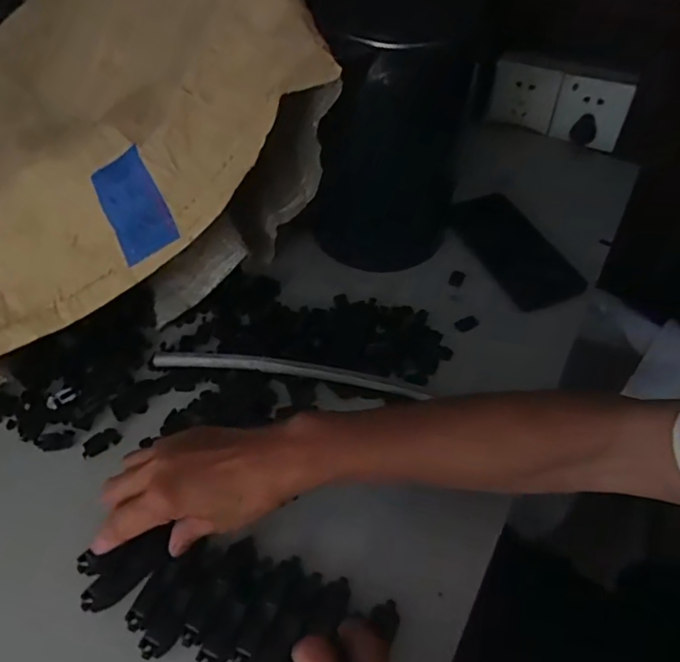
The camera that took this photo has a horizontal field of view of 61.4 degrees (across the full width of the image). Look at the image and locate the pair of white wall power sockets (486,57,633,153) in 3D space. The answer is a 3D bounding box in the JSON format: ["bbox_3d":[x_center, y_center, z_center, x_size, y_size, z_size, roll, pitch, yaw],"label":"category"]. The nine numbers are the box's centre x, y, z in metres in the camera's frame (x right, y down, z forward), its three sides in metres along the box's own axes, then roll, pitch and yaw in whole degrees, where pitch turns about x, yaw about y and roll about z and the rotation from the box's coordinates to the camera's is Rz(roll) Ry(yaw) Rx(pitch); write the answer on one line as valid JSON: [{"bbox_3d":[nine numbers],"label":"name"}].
[{"bbox_3d":[0.275,-0.287,0.729,0.164,0.080,0.023,18,53,13],"label":"pair of white wall power sockets"}]

